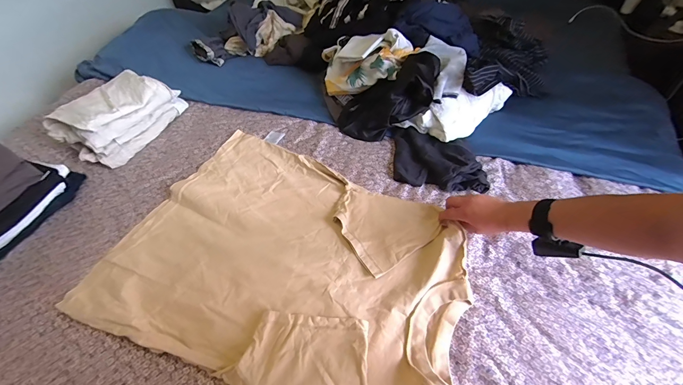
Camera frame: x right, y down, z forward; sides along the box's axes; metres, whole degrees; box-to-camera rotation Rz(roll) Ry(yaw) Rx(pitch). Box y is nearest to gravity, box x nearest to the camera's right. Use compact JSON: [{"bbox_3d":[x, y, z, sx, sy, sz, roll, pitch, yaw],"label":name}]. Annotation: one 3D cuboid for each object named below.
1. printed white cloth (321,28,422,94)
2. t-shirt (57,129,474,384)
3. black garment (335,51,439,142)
[{"bbox_3d":[0.051,-0.375,0.871,0.295,0.092,0.188,-2,72,38],"label":"printed white cloth"},{"bbox_3d":[-0.108,0.123,0.599,0.652,0.048,0.472,20,58,15],"label":"t-shirt"},{"bbox_3d":[0.117,-0.252,0.803,0.249,0.182,0.128,-4,55,-2],"label":"black garment"}]

